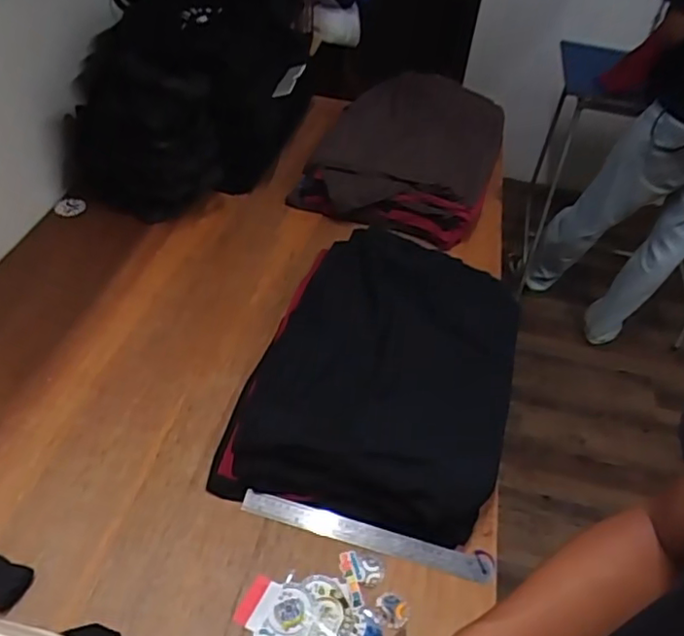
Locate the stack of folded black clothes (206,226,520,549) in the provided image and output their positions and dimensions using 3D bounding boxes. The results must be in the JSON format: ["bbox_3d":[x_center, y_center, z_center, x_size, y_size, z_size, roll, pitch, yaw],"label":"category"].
[{"bbox_3d":[0.072,0.053,0.935,0.365,0.090,0.556,16,46,8],"label":"stack of folded black clothes"}]

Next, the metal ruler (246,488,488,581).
[{"bbox_3d":[0.031,0.277,0.768,0.323,0.010,0.030,15,79,5],"label":"metal ruler"}]

